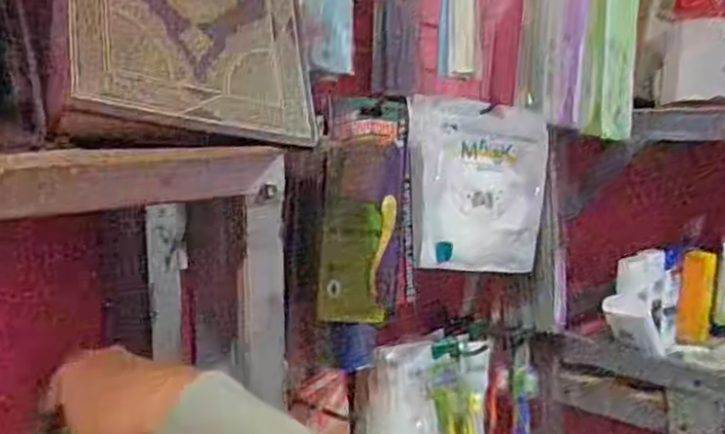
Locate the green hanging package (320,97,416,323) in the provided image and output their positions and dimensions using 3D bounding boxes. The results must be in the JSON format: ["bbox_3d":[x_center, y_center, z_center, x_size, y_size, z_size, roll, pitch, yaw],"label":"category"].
[{"bbox_3d":[0.004,-0.007,0.649,0.073,0.194,0.041,-6,9,-36],"label":"green hanging package"}]

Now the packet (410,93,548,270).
[{"bbox_3d":[0.128,-0.033,0.745,0.155,0.175,0.022,1,0,-17],"label":"packet"}]

